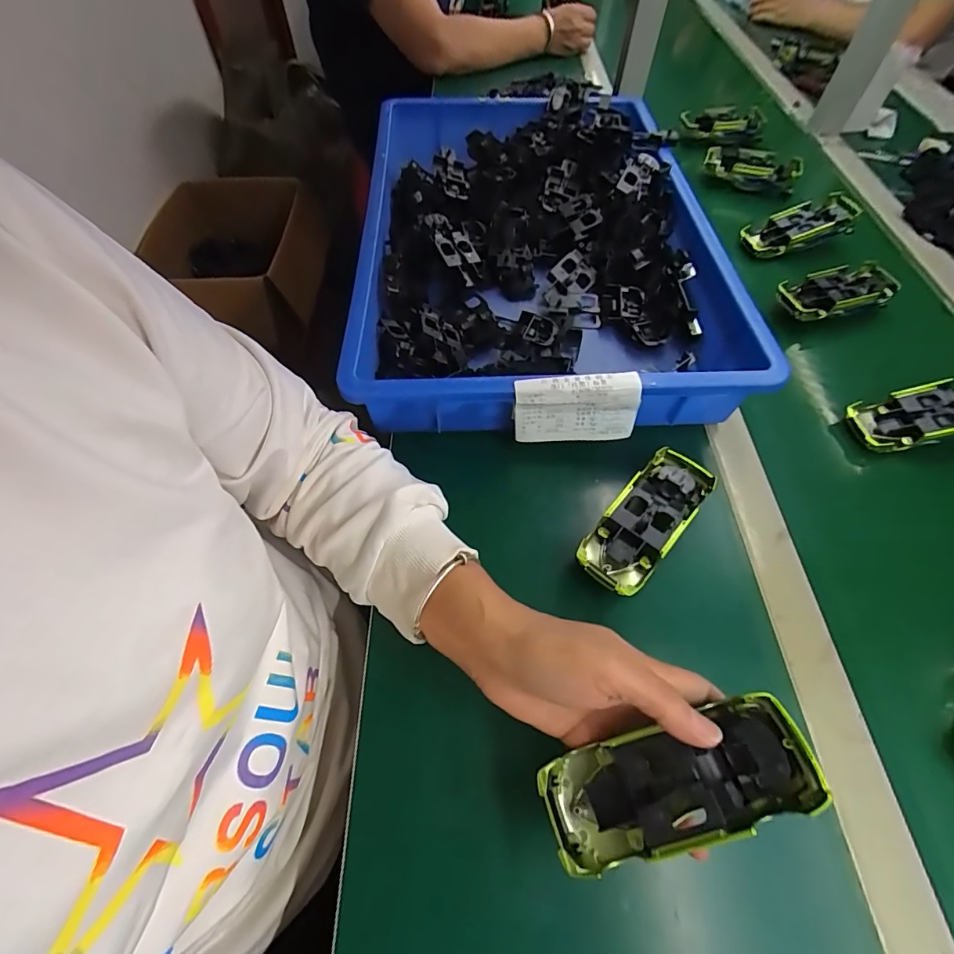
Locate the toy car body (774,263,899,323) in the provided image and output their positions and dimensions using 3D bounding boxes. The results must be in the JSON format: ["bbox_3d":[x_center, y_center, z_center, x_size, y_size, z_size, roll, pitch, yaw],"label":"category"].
[{"bbox_3d":[0.414,-0.211,0.517,0.134,0.030,0.061,-16,60,-10],"label":"toy car body"}]

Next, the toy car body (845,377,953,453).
[{"bbox_3d":[0.431,-0.062,0.425,0.134,0.025,0.056,-14,58,10],"label":"toy car body"}]

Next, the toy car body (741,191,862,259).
[{"bbox_3d":[0.426,-0.328,0.584,0.146,0.026,0.054,-18,59,5],"label":"toy car body"}]

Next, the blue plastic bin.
[{"bbox_3d":[0.062,-0.281,0.527,0.359,0.077,0.560,-2,58,-1],"label":"blue plastic bin"}]

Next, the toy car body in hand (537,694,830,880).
[{"bbox_3d":[0.101,0.159,0.233,0.131,0.023,0.052,-24,59,10],"label":"toy car body in hand"}]

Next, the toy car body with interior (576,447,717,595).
[{"bbox_3d":[0.134,0.036,0.361,0.052,0.037,0.132,38,66,21],"label":"toy car body with interior"}]

